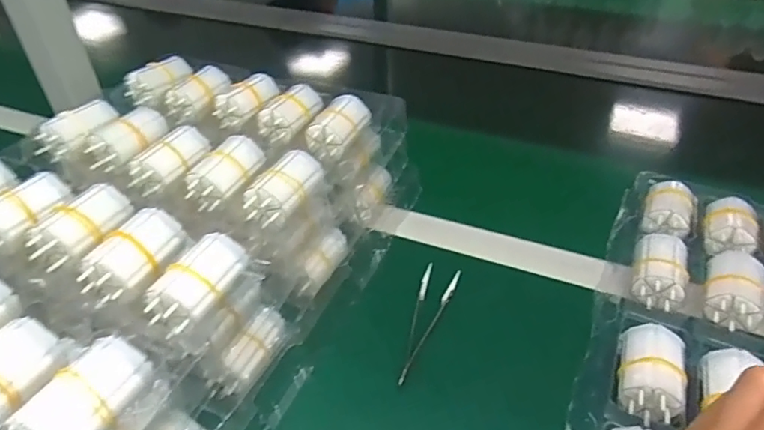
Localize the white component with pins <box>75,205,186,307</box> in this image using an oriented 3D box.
[{"bbox_3d":[-0.156,0.025,0.332,0.029,0.029,0.063,16,43,20],"label":"white component with pins"}]

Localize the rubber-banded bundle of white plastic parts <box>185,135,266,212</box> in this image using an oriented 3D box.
[{"bbox_3d":[-0.119,-0.034,0.406,0.031,0.028,0.064,18,44,22],"label":"rubber-banded bundle of white plastic parts"}]

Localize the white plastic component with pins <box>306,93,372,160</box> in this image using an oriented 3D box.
[{"bbox_3d":[-0.035,-0.079,0.453,0.031,0.030,0.060,20,44,23],"label":"white plastic component with pins"}]

